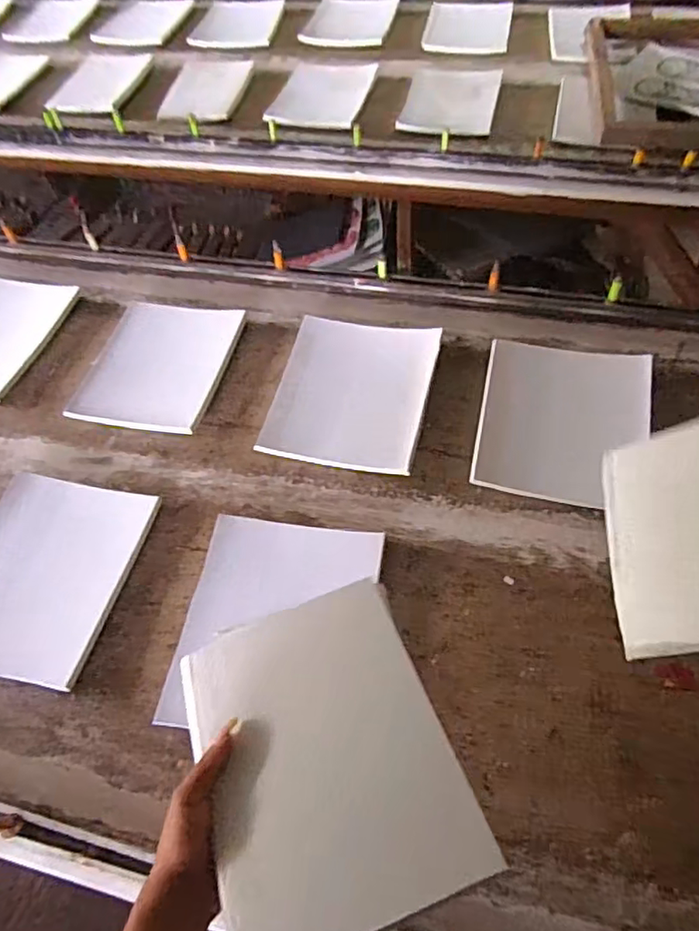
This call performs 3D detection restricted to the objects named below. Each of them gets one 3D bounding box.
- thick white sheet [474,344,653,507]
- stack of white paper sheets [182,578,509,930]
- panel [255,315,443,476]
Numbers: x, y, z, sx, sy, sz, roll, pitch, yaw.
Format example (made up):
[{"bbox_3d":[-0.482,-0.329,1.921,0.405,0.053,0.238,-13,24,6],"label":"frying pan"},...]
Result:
[{"bbox_3d":[0.312,-0.065,0.870,0.230,0.020,0.249,10,69,12],"label":"thick white sheet"},{"bbox_3d":[-0.025,0.244,0.515,0.207,0.011,0.276,-19,46,-7],"label":"stack of white paper sheets"},{"bbox_3d":[0.005,-0.115,0.924,0.230,0.042,0.263,11,60,9],"label":"panel"}]

